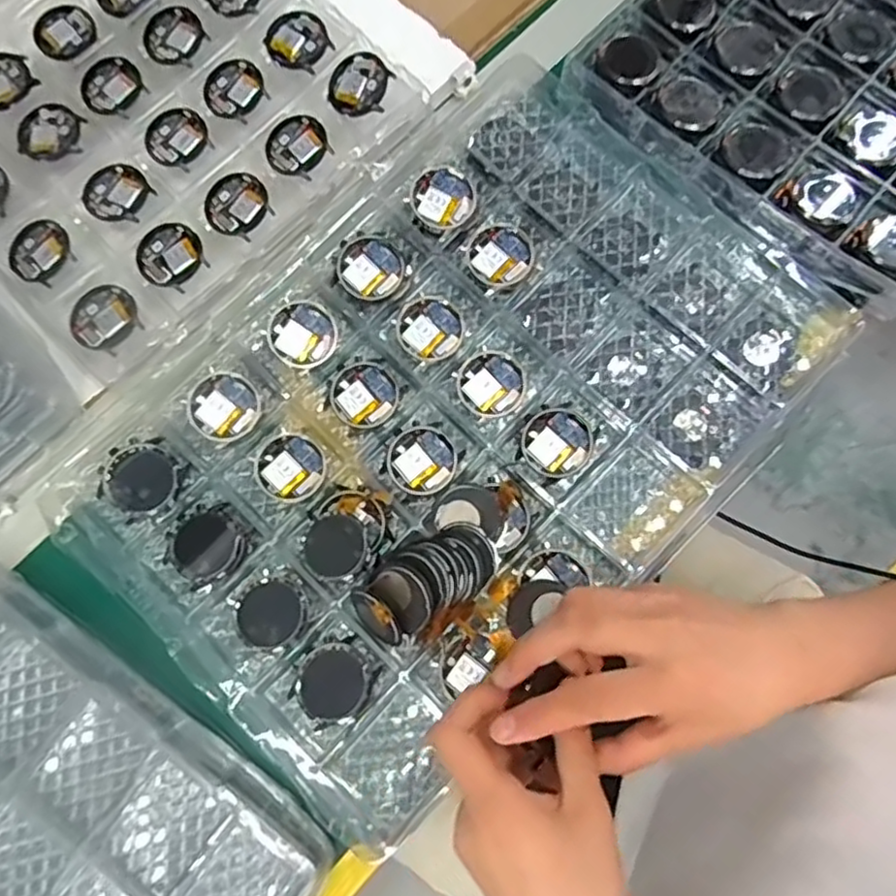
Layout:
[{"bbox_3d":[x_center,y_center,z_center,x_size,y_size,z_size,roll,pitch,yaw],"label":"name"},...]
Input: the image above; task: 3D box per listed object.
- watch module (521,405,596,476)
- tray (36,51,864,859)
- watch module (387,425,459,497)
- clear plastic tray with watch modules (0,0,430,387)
[{"bbox_3d":[0.070,-0.004,0.420,0.043,0.011,0.042,-8,77,-1],"label":"watch module"},{"bbox_3d":[0.004,-0.026,0.417,0.306,0.028,0.440,42,81,10],"label":"tray"},{"bbox_3d":[-0.017,0.008,0.422,0.043,0.004,0.044,-42,79,-8],"label":"watch module"},{"bbox_3d":[-0.266,-0.288,0.476,0.293,0.024,0.427,-44,80,-8],"label":"clear plastic tray with watch modules"}]

